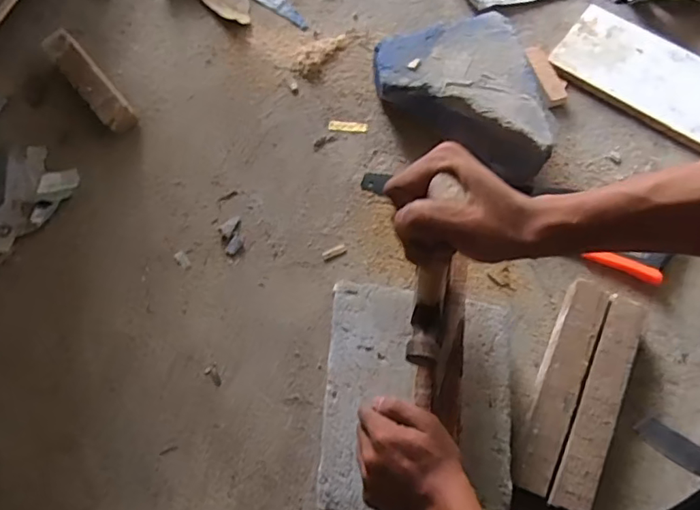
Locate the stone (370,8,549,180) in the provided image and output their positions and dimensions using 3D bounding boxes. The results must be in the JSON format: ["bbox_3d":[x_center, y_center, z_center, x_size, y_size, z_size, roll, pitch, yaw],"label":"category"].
[{"bbox_3d":[0.176,-0.242,0.739,0.267,0.079,0.194,28,73,12],"label":"stone"}]

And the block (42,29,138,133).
[{"bbox_3d":[-0.389,-0.260,0.780,0.046,0.049,0.194,-40,73,-12],"label":"block"}]

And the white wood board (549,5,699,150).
[{"bbox_3d":[0.444,-0.265,0.768,0.269,0.028,0.139,36,75,14],"label":"white wood board"}]

